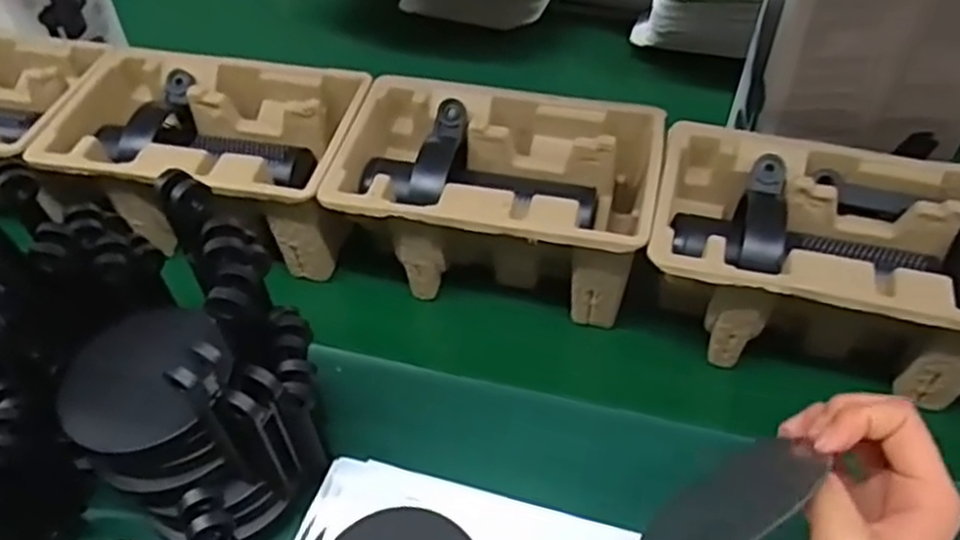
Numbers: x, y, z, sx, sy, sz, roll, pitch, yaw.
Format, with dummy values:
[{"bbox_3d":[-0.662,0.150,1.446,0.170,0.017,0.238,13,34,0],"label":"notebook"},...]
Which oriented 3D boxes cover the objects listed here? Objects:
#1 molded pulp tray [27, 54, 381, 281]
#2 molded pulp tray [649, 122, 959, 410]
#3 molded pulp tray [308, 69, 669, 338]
[{"bbox_3d":[-0.214,-0.087,0.623,0.239,0.097,0.146,7,50,8],"label":"molded pulp tray"},{"bbox_3d":[0.231,-0.006,0.532,0.224,0.093,0.145,11,51,11],"label":"molded pulp tray"},{"bbox_3d":[0.014,-0.054,0.586,0.221,0.101,0.143,8,50,8],"label":"molded pulp tray"}]

